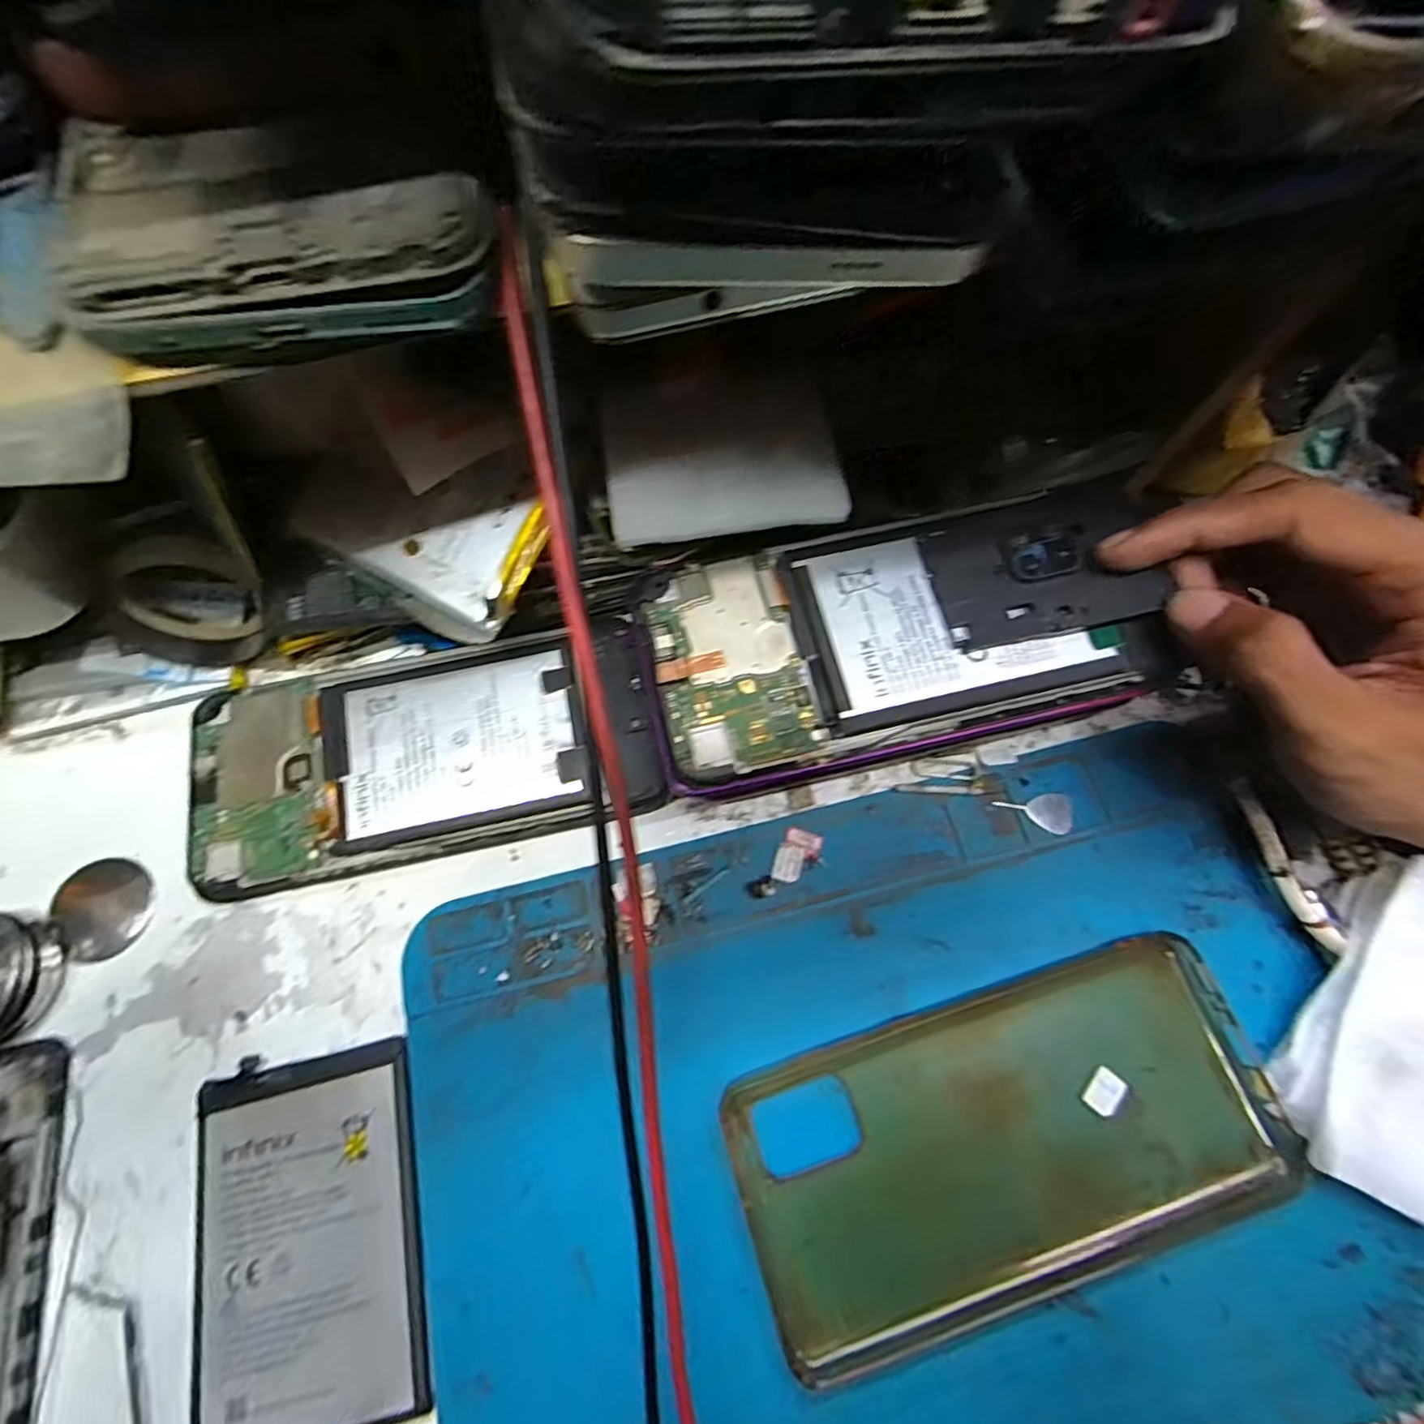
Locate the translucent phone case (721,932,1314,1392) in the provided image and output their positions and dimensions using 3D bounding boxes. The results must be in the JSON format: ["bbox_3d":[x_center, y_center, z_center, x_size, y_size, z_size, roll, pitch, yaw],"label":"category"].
[{"bbox_3d":[0.090,0.130,0.192,0.159,0.008,0.079,-17,72,-7],"label":"translucent phone case"}]

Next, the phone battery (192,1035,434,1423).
[{"bbox_3d":[-0.119,0.155,0.188,0.063,0.004,0.095,-12,71,-5],"label":"phone battery"}]

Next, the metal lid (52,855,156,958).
[{"bbox_3d":[-0.210,0.067,0.222,0.030,0.004,0.034,-39,75,-13],"label":"metal lid"}]

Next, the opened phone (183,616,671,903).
[{"bbox_3d":[-0.101,0.014,0.224,0.159,0.006,0.072,-12,74,-2],"label":"opened phone"}]

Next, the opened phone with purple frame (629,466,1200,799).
[{"bbox_3d":[0.060,-0.025,0.194,0.161,0.013,0.072,-13,74,-2],"label":"opened phone with purple frame"}]

